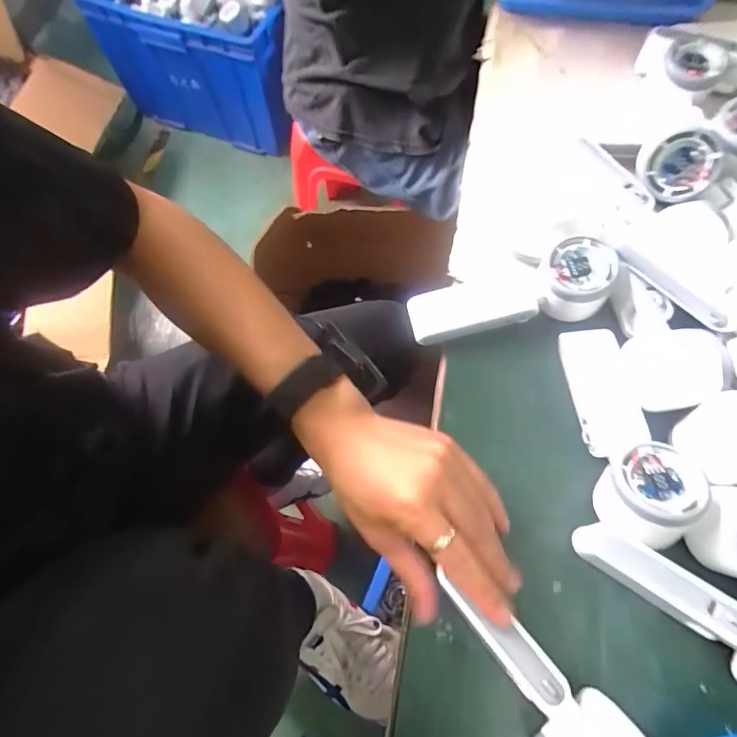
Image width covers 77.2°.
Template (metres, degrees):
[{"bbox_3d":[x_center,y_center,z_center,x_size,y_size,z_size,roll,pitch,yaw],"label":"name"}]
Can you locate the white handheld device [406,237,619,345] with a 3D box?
[{"bbox_3d":[0.121,-0.060,0.402,0.169,0.051,0.060,-14,68,12],"label":"white handheld device"}]

